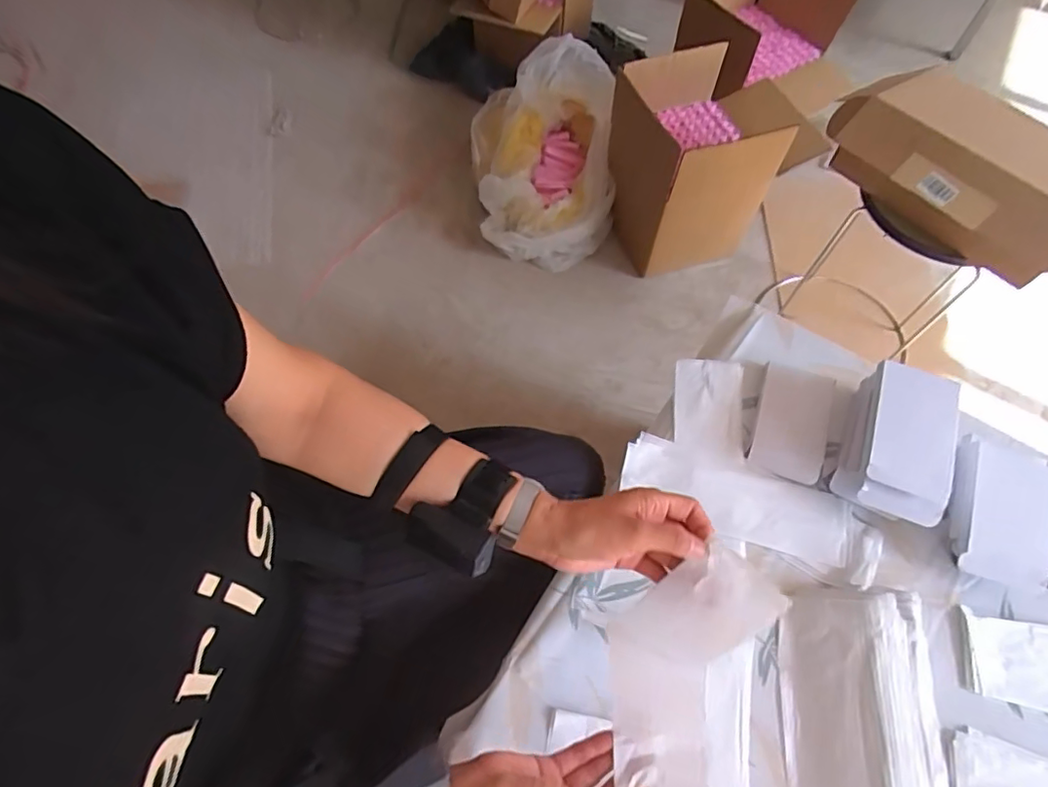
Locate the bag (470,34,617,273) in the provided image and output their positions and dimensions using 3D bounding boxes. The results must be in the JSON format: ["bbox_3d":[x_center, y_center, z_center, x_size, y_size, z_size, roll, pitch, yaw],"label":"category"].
[{"bbox_3d":[0.041,-0.602,1.399,0.350,0.244,0.486,1,62,0],"label":"bag"}]

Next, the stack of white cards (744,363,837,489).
[{"bbox_3d":[0.344,0.035,0.723,0.091,0.013,0.155,19,64,9],"label":"stack of white cards"}]

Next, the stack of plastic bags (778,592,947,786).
[{"bbox_3d":[0.335,0.342,0.540,0.149,0.041,0.288,6,62,3],"label":"stack of plastic bags"}]

